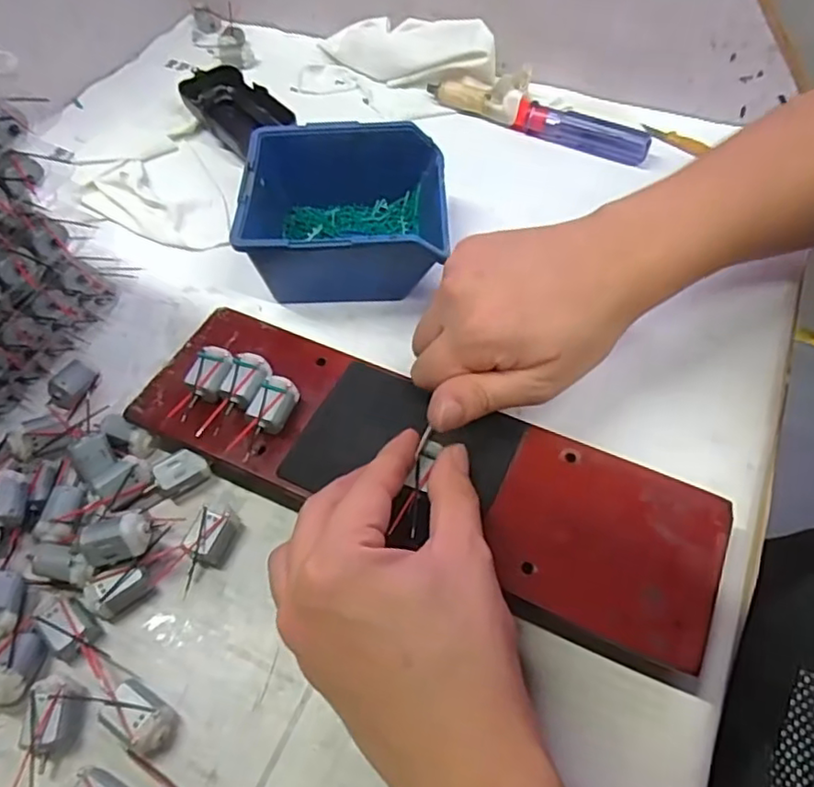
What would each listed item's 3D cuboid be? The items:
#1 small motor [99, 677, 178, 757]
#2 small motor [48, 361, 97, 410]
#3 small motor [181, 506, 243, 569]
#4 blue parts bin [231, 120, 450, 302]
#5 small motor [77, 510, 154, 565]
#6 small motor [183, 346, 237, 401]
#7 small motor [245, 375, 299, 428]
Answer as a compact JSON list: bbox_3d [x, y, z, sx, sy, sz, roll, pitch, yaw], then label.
[{"bbox_3d":[-0.111,0.135,0.258,0.027,0.017,0.019,27,60,18],"label":"small motor"},{"bbox_3d":[-0.187,-0.004,0.349,0.015,0.019,0.025,14,57,10],"label":"small motor"},{"bbox_3d":[-0.095,0.069,0.302,0.016,0.017,0.025,17,58,12],"label":"small motor"},{"bbox_3d":[-0.038,-0.111,0.396,0.120,0.062,0.109,-2,56,0],"label":"blue parts bin"},{"bbox_3d":[-0.134,0.067,0.285,0.030,0.016,0.017,-12,56,-7],"label":"small motor"},{"bbox_3d":[-0.101,-0.009,0.325,0.019,0.015,0.029,8,56,7],"label":"small motor"},{"bbox_3d":[-0.067,0.007,0.315,0.020,0.017,0.028,20,58,14],"label":"small motor"}]

